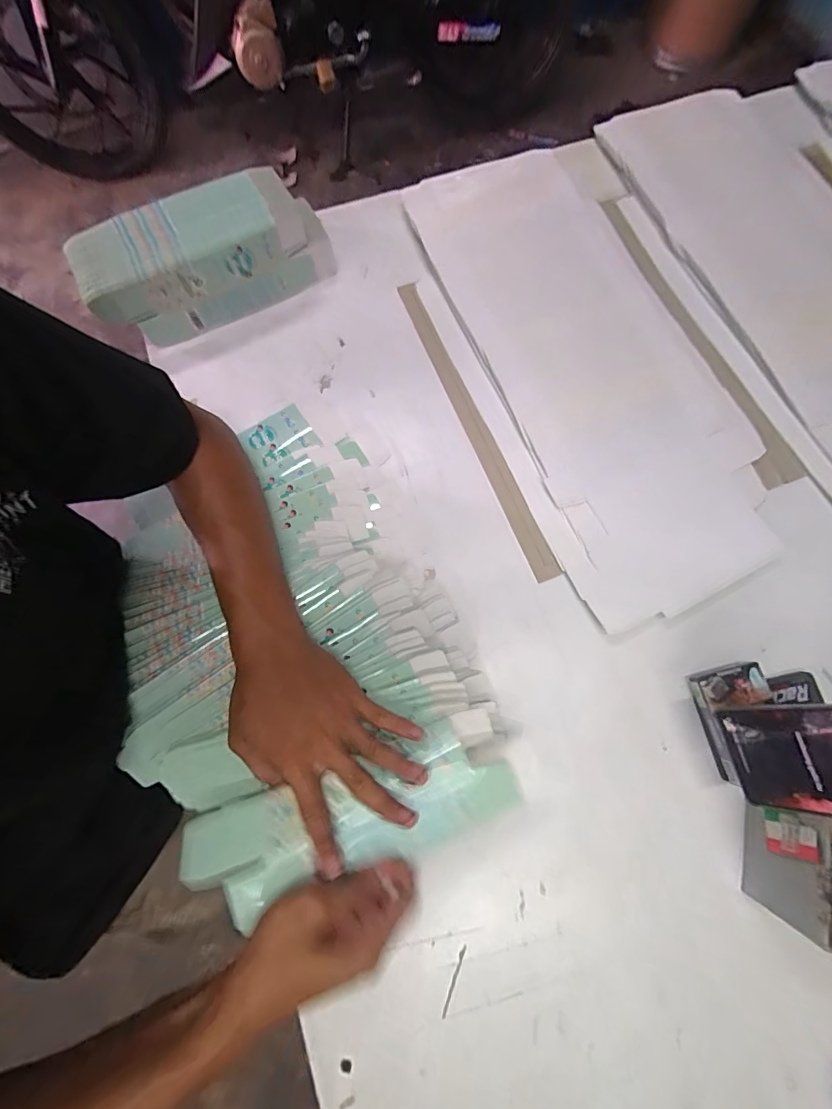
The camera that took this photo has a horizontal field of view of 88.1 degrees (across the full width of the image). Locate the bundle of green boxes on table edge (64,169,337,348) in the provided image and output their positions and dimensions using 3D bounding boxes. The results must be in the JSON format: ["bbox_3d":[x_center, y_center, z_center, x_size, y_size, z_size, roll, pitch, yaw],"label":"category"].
[{"bbox_3d":[-0.241,-0.347,0.511,0.276,0.096,0.111,-25,76,-5],"label":"bundle of green boxes on table edge"}]

